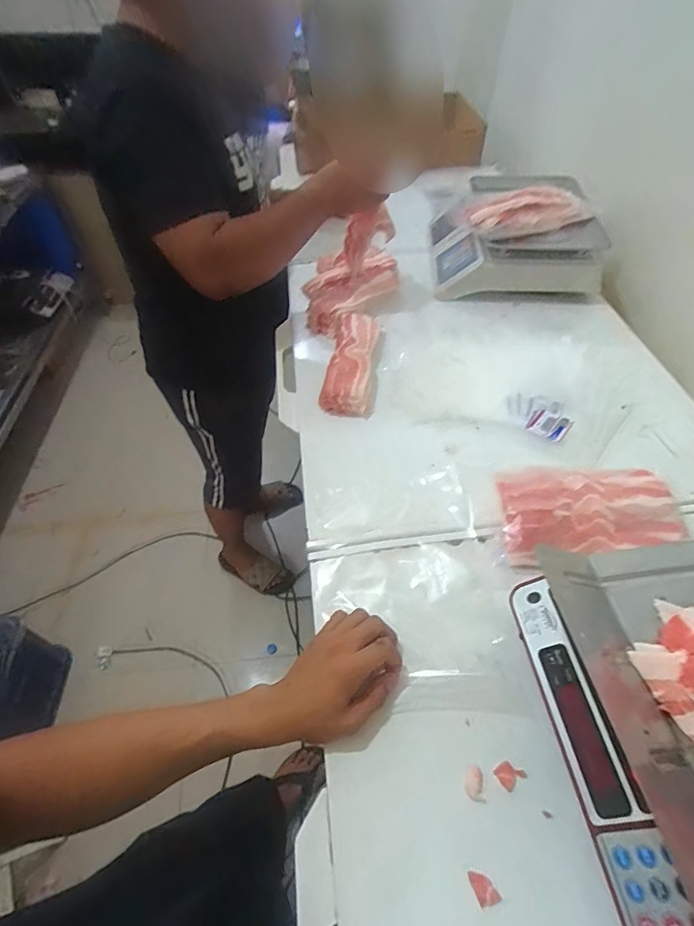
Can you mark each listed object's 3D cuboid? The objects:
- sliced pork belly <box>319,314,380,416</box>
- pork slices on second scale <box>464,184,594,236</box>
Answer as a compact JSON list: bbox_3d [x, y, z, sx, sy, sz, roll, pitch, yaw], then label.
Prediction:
[{"bbox_3d":[0.011,-0.182,0.780,0.086,0.060,0.231,6,51,4],"label":"sliced pork belly"},{"bbox_3d":[0.369,-0.516,0.912,0.234,0.047,0.118,-15,53,-13],"label":"pork slices on second scale"}]

